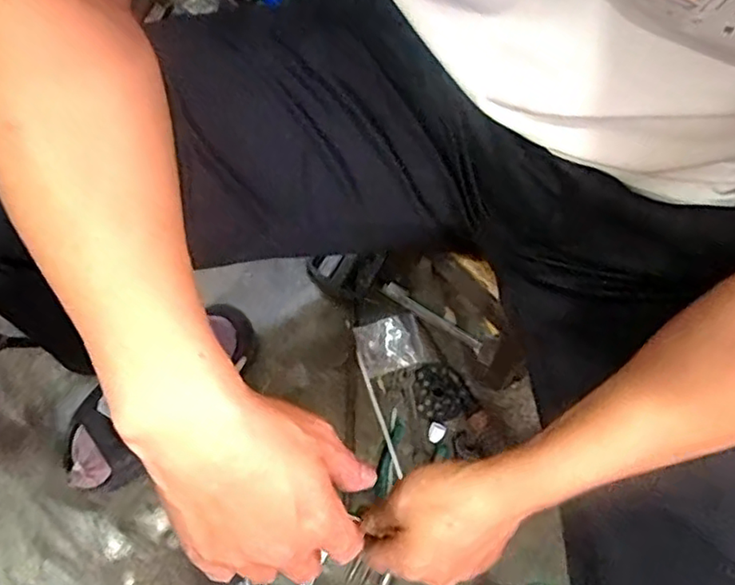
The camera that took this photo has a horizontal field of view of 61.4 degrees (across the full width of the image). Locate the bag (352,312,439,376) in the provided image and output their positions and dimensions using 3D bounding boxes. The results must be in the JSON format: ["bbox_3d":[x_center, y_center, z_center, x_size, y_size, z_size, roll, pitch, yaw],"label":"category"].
[{"bbox_3d":[0.035,0.068,0.813,0.095,0.004,0.068,-13,79,-6],"label":"bag"}]

